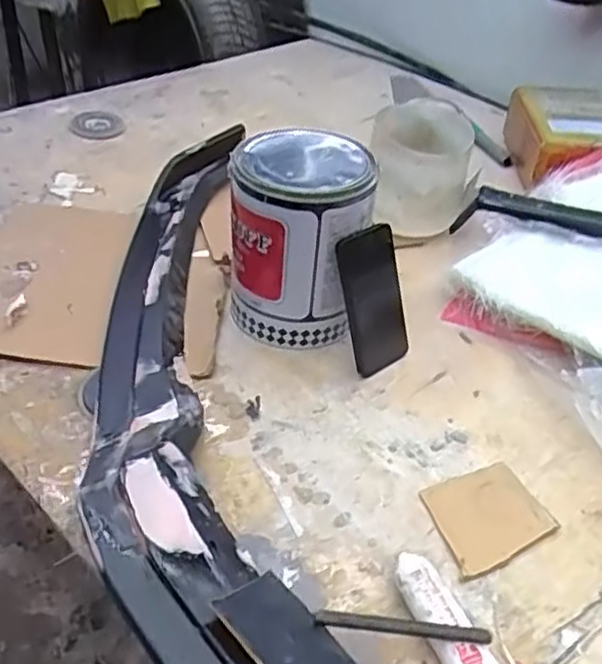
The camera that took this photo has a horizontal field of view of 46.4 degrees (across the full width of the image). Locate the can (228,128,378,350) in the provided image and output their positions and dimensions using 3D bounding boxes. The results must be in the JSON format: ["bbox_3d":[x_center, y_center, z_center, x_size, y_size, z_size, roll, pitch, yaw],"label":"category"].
[{"bbox_3d":[-0.004,-0.104,0.833,0.151,0.220,0.151,3,40,-3],"label":"can"}]

